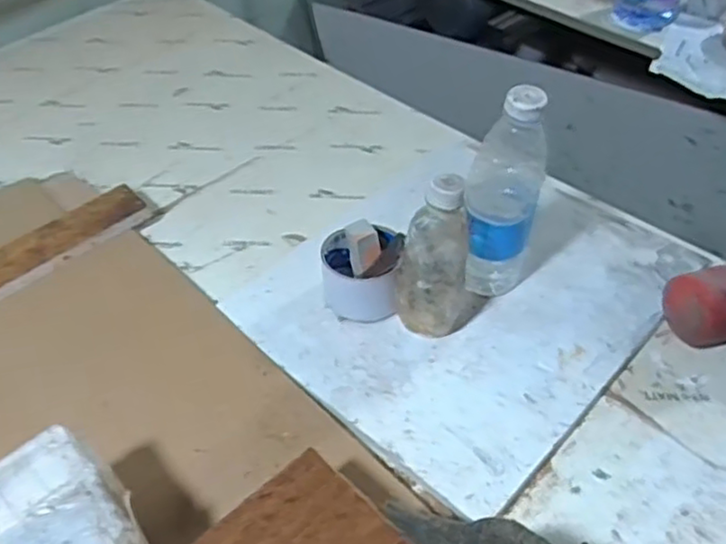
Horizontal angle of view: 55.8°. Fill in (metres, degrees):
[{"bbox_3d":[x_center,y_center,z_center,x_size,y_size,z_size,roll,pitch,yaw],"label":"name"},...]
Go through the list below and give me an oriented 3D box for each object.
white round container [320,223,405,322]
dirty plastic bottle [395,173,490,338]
[{"bbox_3d":[0.001,0.001,0.669,0.077,0.062,0.070,-2,47,2],"label":"white round container"},{"bbox_3d":[0.069,-0.011,0.601,0.076,0.166,0.057,2,47,6],"label":"dirty plastic bottle"}]

